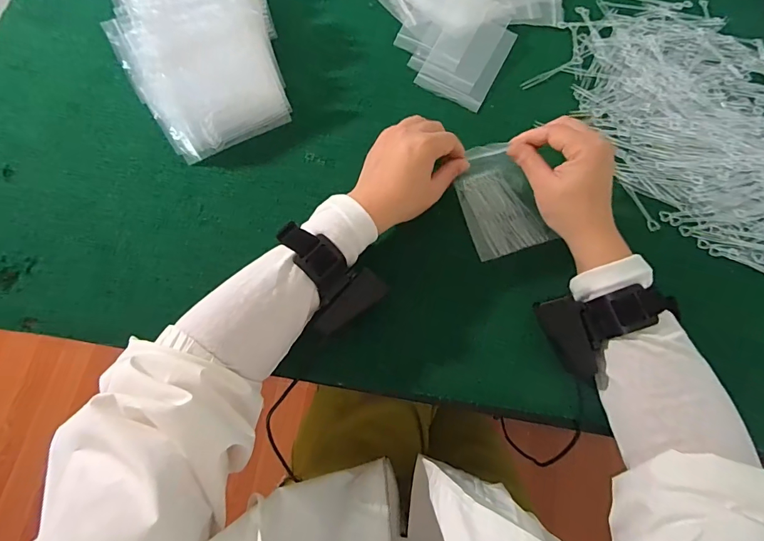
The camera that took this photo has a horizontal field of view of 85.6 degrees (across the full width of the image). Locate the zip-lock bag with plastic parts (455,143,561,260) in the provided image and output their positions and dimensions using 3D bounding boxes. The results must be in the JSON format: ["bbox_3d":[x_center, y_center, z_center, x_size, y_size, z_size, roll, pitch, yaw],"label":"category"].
[{"bbox_3d":[0.114,-0.069,0.409,0.068,0.018,0.105,-20,90,12],"label":"zip-lock bag with plastic parts"}]

